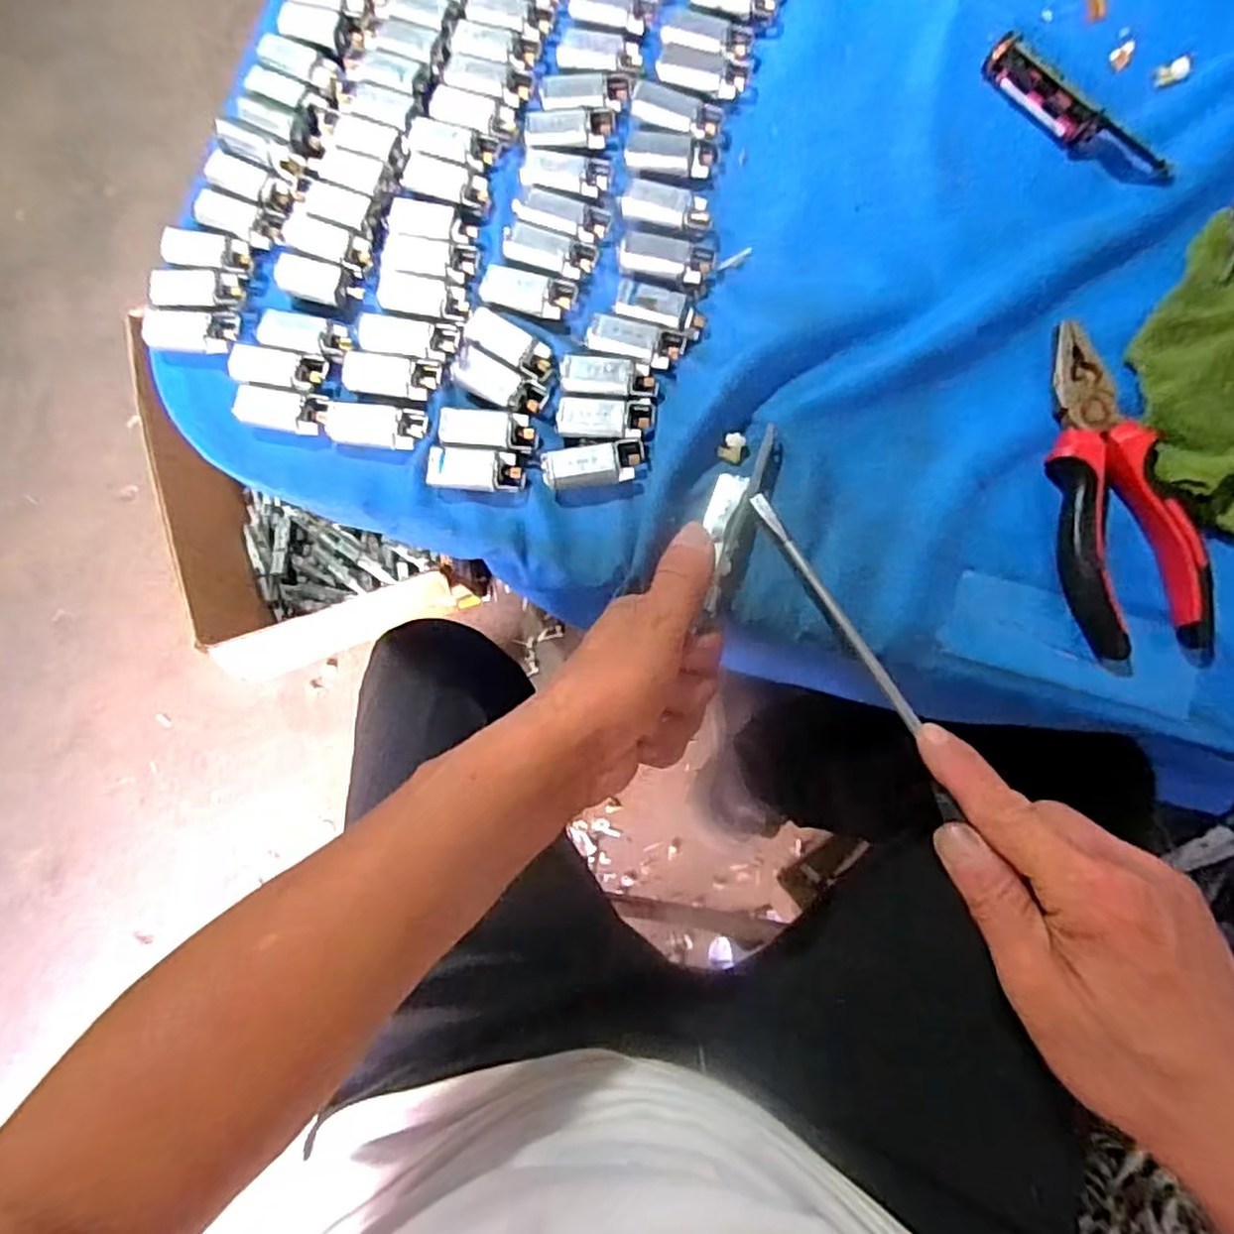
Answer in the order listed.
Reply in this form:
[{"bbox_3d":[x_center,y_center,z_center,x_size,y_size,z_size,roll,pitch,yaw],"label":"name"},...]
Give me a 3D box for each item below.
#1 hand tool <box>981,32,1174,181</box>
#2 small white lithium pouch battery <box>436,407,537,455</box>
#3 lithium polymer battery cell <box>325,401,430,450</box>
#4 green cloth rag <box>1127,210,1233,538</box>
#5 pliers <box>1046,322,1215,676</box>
[{"bbox_3d":[0.230,-0.253,0.365,0.016,0.018,0.108,-42,82,-5],"label":"hand tool"},{"bbox_3d":[-0.063,-0.092,0.353,0.046,0.005,0.019,4,81,3],"label":"small white lithium pouch battery"},{"bbox_3d":[-0.120,-0.096,0.359,0.051,0.007,0.023,8,81,3],"label":"lithium polymer battery cell"},{"bbox_3d":[0.293,-0.120,0.340,0.080,0.019,0.143,29,83,6],"label":"green cloth rag"},{"bbox_3d":[0.228,-0.056,0.334,0.052,0.015,0.159,-14,81,0],"label":"pliers"}]

